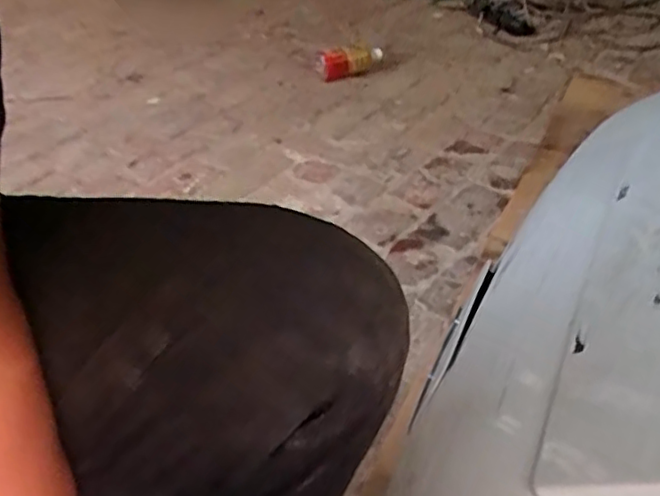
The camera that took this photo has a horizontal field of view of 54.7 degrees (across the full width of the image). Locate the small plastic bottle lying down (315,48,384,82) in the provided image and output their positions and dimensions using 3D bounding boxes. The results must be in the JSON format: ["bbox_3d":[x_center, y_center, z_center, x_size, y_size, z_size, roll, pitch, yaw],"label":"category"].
[{"bbox_3d":[0.061,-0.554,1.897,0.211,0.069,0.096,-10,38,-6],"label":"small plastic bottle lying down"}]

